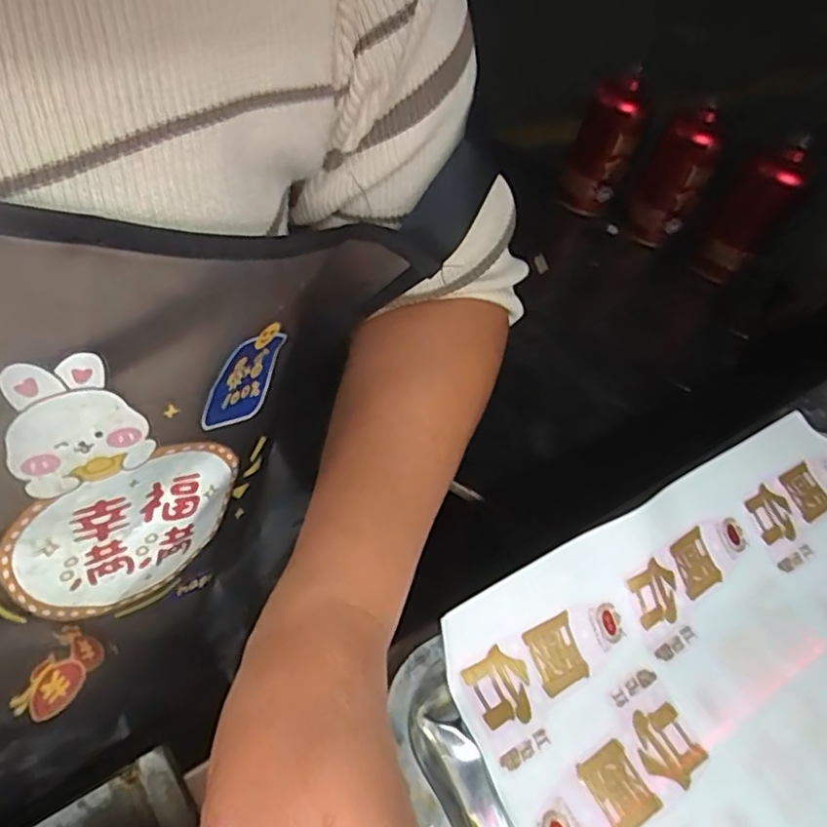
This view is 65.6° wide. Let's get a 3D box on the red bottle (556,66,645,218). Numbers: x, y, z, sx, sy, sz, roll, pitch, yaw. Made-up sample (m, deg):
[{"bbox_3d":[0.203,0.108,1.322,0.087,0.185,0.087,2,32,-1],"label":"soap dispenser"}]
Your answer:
[{"bbox_3d":[0.257,-0.358,0.877,0.081,0.165,0.073,18,51,8],"label":"red bottle"}]

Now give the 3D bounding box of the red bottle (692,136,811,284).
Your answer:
[{"bbox_3d":[0.419,-0.242,0.799,0.073,0.172,0.070,30,54,18],"label":"red bottle"}]

